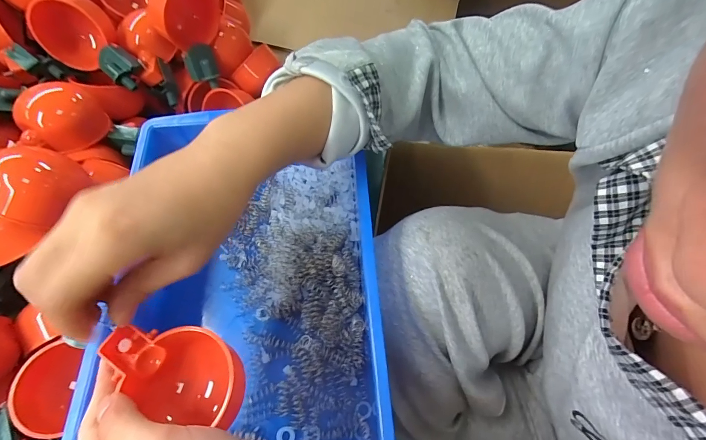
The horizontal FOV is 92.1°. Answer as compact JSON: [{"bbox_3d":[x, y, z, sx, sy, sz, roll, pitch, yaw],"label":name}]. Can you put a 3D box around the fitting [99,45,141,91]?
[{"bbox_3d":[-0.226,-0.148,0.338,0.028,0.023,0.048,-42,87,0],"label":"fitting"}]

